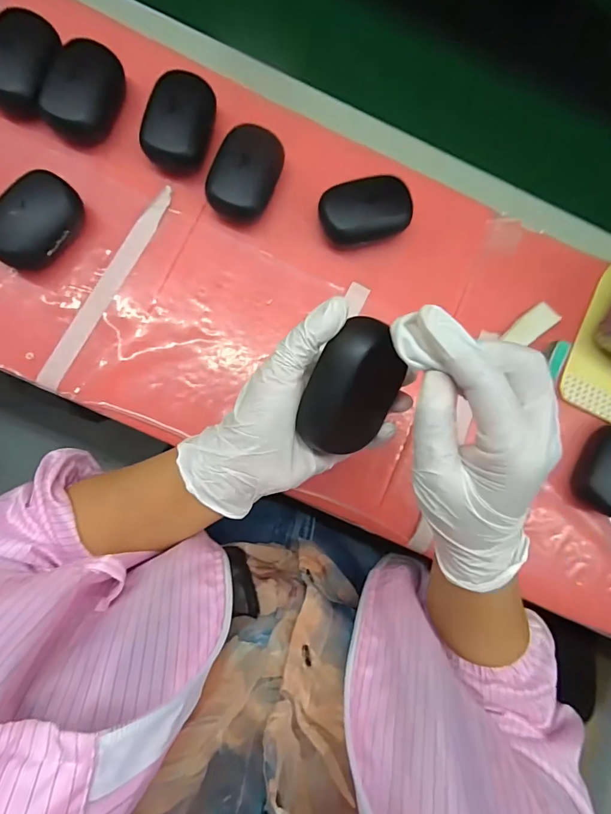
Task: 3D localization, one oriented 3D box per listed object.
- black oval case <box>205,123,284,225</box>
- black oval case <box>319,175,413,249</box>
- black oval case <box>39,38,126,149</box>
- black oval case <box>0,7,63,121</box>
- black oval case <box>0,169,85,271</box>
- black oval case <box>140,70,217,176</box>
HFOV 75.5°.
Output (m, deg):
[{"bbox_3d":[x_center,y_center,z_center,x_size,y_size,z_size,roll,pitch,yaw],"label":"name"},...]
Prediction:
[{"bbox_3d":[-0.054,-0.212,0.360,0.058,0.036,0.082,19,84,-3],"label":"black oval case"},{"bbox_3d":[0.056,-0.180,0.367,0.085,0.031,0.054,-22,87,-8],"label":"black oval case"},{"bbox_3d":[-0.198,-0.286,0.356,0.056,0.029,0.094,15,82,-4],"label":"black oval case"},{"bbox_3d":[-0.252,-0.306,0.351,0.056,0.030,0.090,15,82,-4],"label":"black oval case"},{"bbox_3d":[-0.233,-0.159,0.343,0.053,0.033,0.084,43,81,0],"label":"black oval case"},{"bbox_3d":[-0.114,-0.259,0.359,0.052,0.029,0.081,17,82,-4],"label":"black oval case"}]

